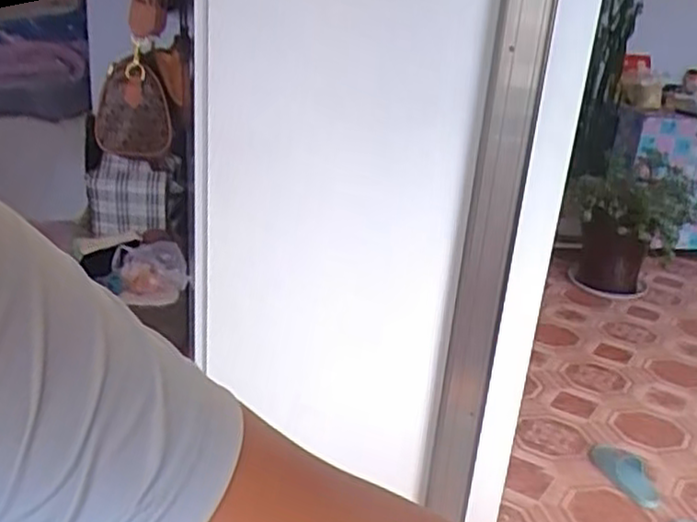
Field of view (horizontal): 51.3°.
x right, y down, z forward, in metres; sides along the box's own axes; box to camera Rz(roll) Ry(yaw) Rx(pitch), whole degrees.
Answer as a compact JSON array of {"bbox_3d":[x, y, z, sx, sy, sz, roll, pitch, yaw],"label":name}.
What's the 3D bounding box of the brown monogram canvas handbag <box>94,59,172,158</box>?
[{"bbox_3d":[-0.358,-0.251,1.206,0.118,0.142,0.076,-3,24,-18],"label":"brown monogram canvas handbag"}]

